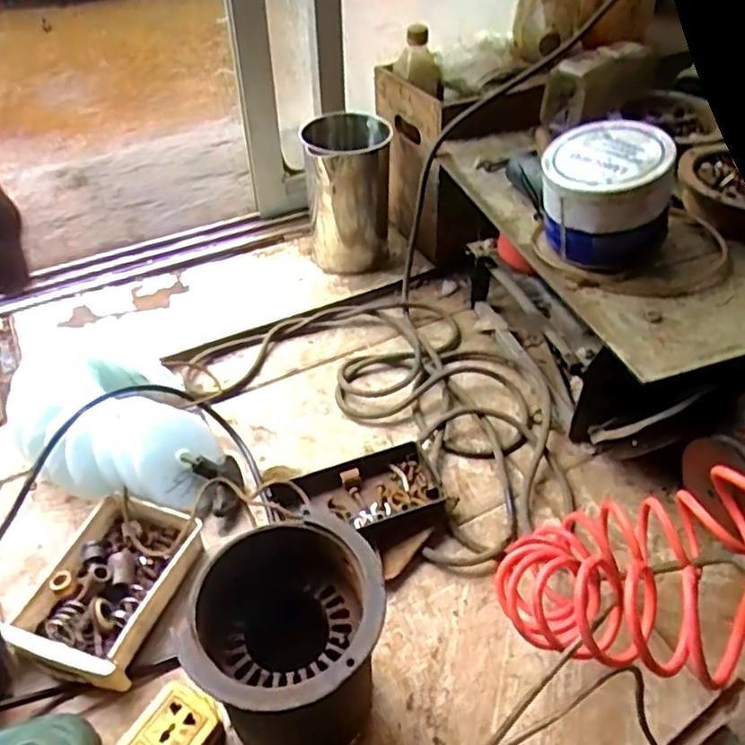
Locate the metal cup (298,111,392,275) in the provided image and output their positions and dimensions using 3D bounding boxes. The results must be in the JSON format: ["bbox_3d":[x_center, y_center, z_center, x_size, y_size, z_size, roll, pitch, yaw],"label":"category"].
[{"bbox_3d":[-0.035,-0.264,0.988,0.117,0.206,0.117,0,45,0],"label":"metal cup"}]

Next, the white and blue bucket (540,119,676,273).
[{"bbox_3d":[0.239,-0.185,0.672,0.125,0.105,0.115,0,45,0],"label":"white and blue bucket"}]

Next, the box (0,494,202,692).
[{"bbox_3d":[-0.258,0.207,0.641,0.124,0.047,0.176,12,46,12],"label":"box"}]

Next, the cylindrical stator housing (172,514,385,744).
[{"bbox_3d":[-0.062,0.227,0.526,0.133,0.193,0.131,0,45,0],"label":"cylindrical stator housing"}]

